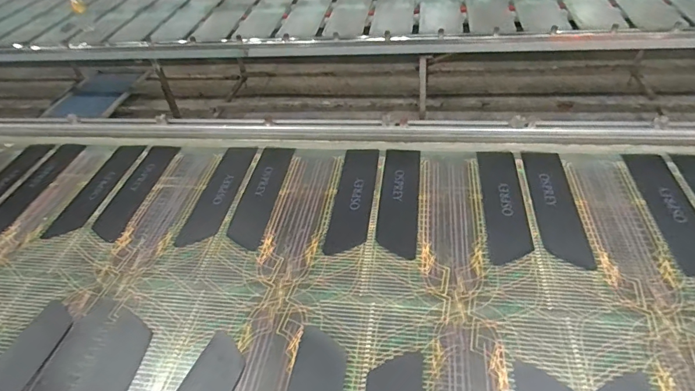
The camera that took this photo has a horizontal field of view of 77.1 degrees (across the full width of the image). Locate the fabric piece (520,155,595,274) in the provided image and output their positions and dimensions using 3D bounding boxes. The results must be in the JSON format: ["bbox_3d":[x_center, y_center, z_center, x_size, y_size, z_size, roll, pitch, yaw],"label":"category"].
[{"bbox_3d":[0.529,0.016,1.121,0.098,0.006,0.418,2,42,10],"label":"fabric piece"}]

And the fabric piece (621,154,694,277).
[{"bbox_3d":[0.796,0.026,1.075,0.104,0.008,0.409,1,41,8],"label":"fabric piece"}]

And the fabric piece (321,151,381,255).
[{"bbox_3d":[0.019,0.001,1.205,0.105,0.010,0.419,2,44,10],"label":"fabric piece"}]

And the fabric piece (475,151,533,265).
[{"bbox_3d":[0.407,0.013,1.145,0.108,0.010,0.423,2,43,11],"label":"fabric piece"}]

